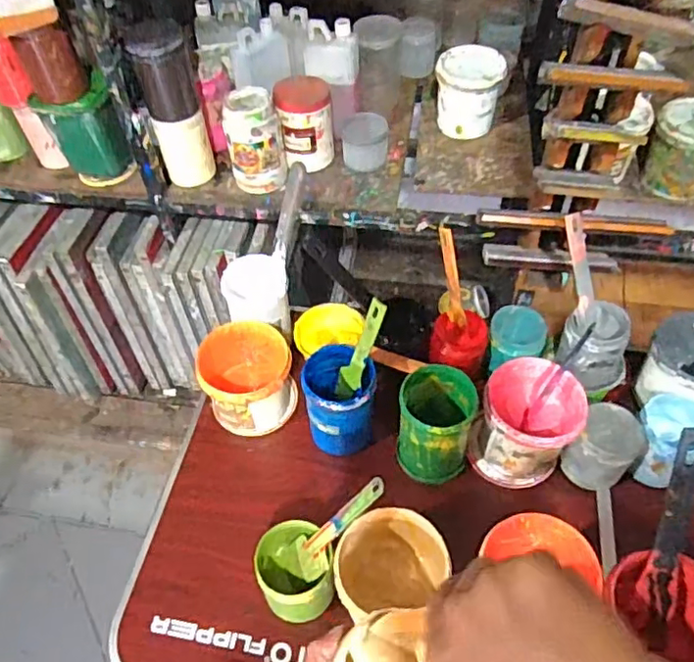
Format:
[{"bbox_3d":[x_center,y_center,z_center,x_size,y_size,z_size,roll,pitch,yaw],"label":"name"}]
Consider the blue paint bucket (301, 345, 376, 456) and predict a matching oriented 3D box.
[{"bbox_3d":[-0.008,0.098,0.850,0.094,0.139,0.107,-4,52,0],"label":"blue paint bucket"}]

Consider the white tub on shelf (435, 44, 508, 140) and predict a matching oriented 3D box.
[{"bbox_3d":[0.240,-0.473,1.192,0.128,0.128,0.121,8,53,8],"label":"white tub on shelf"}]

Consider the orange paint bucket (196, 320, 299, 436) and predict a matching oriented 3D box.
[{"bbox_3d":[-0.141,0.075,0.881,0.122,0.131,0.121,-1,52,2],"label":"orange paint bucket"}]

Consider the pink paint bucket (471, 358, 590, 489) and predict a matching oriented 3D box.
[{"bbox_3d":[0.247,0.126,0.829,0.124,0.143,0.126,-1,52,2],"label":"pink paint bucket"}]

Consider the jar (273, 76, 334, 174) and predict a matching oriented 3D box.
[{"bbox_3d":[-0.077,-0.388,1.124,0.102,0.132,0.106,-5,52,-1],"label":"jar"}]

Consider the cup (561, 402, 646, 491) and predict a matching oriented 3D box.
[{"bbox_3d":[0.342,0.159,0.805,0.076,0.096,0.079,-1,52,2],"label":"cup"}]

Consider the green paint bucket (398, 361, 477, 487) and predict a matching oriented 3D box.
[{"bbox_3d":[0.120,0.128,0.820,0.098,0.131,0.109,6,53,7],"label":"green paint bucket"}]

